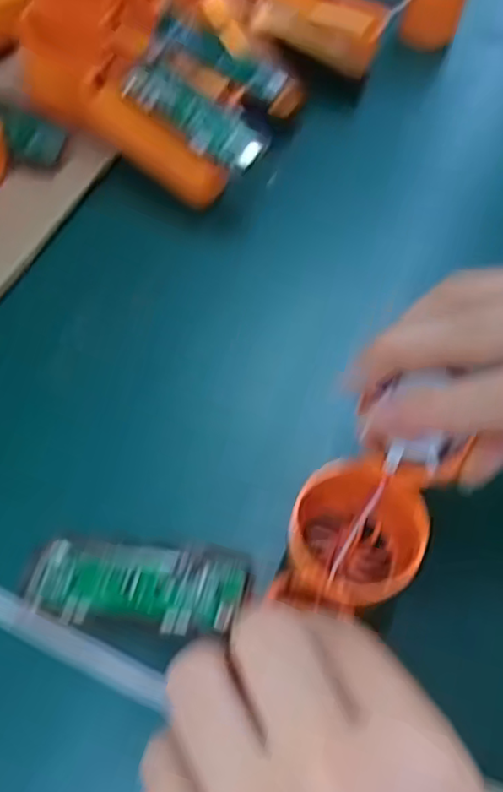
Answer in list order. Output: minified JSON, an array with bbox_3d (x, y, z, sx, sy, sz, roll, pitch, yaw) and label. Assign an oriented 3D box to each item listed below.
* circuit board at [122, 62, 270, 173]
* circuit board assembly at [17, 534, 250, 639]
[{"bbox_3d":[-0.029,-0.142,0.320,0.079,0.012,0.027,33,83,5],"label":"circuit board"},{"bbox_3d":[-0.042,0.067,0.227,0.079,0.013,0.032,2,58,14],"label":"circuit board assembly"}]

